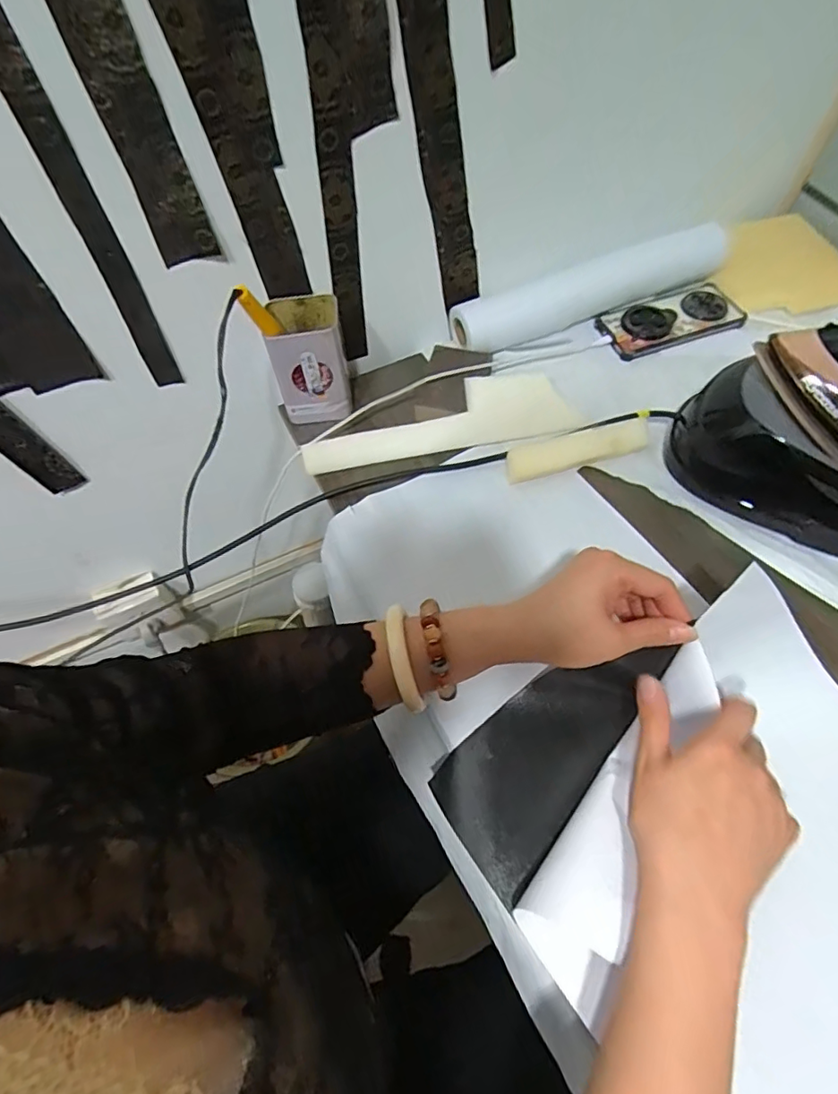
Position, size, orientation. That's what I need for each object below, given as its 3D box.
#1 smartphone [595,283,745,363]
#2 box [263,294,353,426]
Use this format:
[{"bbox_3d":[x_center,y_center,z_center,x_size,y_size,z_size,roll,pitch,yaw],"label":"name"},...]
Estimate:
[{"bbox_3d":[0.306,-0.273,0.654,0.162,0.014,0.075,-16,59,-6],"label":"smartphone"},{"bbox_3d":[-0.114,-0.197,0.575,0.074,0.111,0.071,-9,59,-1],"label":"box"}]

